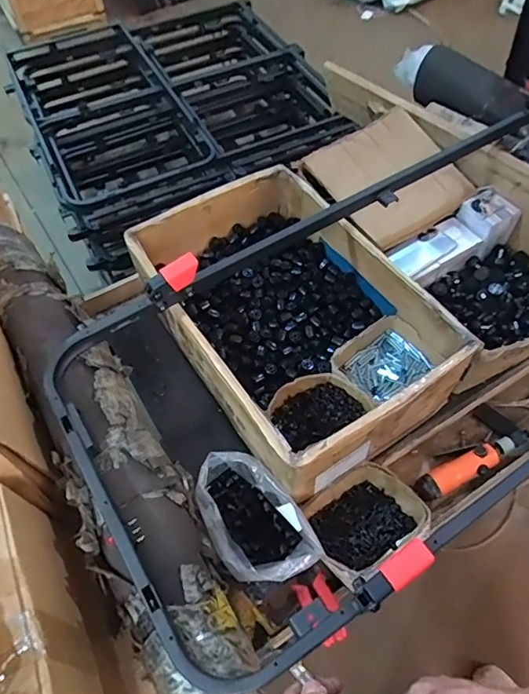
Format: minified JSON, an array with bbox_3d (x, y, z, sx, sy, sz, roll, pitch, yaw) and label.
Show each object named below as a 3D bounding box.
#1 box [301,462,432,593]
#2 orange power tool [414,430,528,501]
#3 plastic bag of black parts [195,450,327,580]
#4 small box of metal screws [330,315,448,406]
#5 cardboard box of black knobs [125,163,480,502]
[{"bbox_3d":[0.144,0.253,0.733,0.159,0.072,0.134,-32,61,-17],"label":"box"},{"bbox_3d":[0.340,0.194,0.822,0.212,0.047,0.046,-23,59,-12],"label":"orange power tool"},{"bbox_3d":[-0.018,0.245,0.708,0.121,0.099,0.188,-31,61,-17],"label":"plastic bag of black parts"},{"bbox_3d":[0.201,0.033,0.850,0.151,0.067,0.127,-35,62,-19],"label":"small box of metal screws"},{"bbox_3d":[0.037,-0.058,0.861,0.355,0.151,0.534,-31,61,-17],"label":"cardboard box of black knobs"}]

